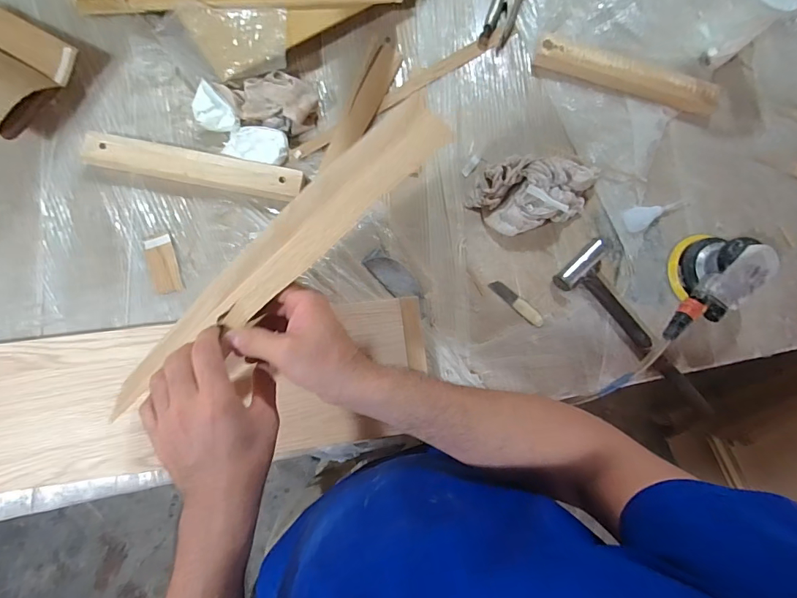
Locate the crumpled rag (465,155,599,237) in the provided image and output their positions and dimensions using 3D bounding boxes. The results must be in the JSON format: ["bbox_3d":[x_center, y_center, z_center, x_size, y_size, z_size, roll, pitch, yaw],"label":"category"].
[{"bbox_3d":[0.201,-0.149,0.599,0.178,0.055,0.105,1,81,-4],"label":"crumpled rag"}]

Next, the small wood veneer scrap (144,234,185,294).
[{"bbox_3d":[-0.321,-0.047,0.567,0.036,0.004,0.081,-18,83,-7],"label":"small wood veneer scrap"}]

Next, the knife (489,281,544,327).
[{"bbox_3d":[0.171,0.006,0.601,0.091,0.004,0.020,43,81,3],"label":"knife"}]

